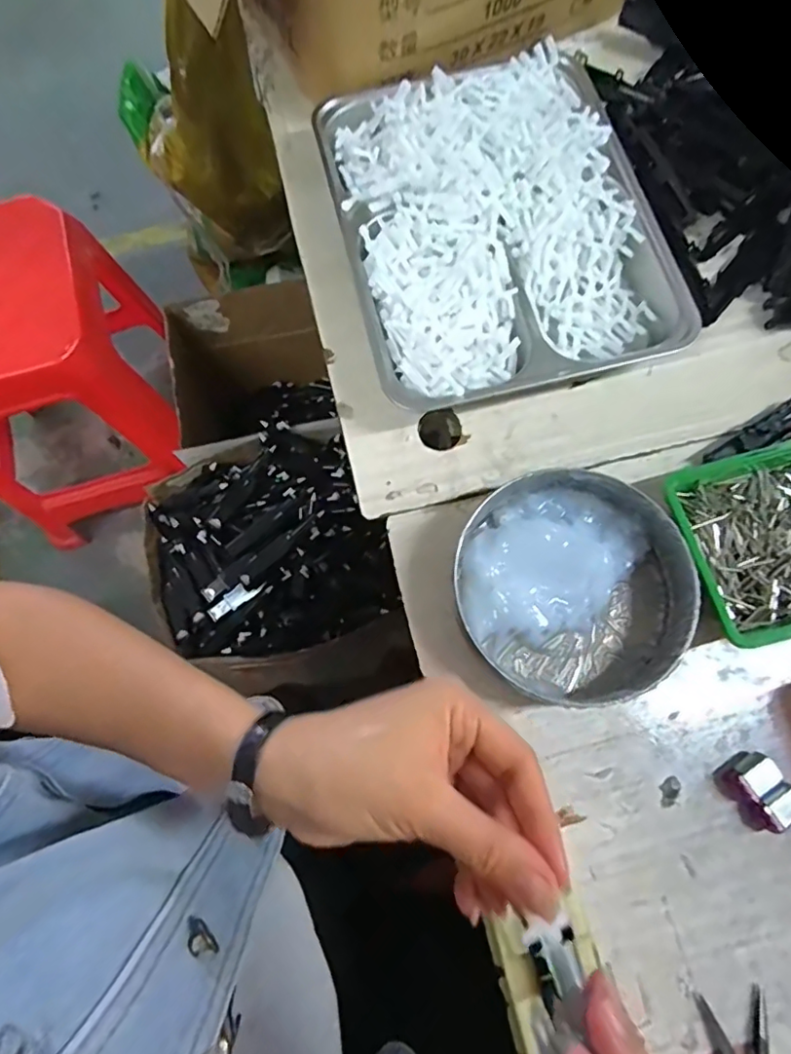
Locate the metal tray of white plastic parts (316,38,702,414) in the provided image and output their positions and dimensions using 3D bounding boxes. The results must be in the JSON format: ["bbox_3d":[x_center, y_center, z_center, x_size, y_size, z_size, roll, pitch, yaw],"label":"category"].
[{"bbox_3d":[0.072,-0.224,0.413,0.215,0.055,0.272,-13,75,-2],"label":"metal tray of white plastic parts"}]

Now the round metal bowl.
[{"bbox_3d":[0.109,0.036,0.344,0.132,0.039,0.137,0,74,1],"label":"round metal bowl"}]

